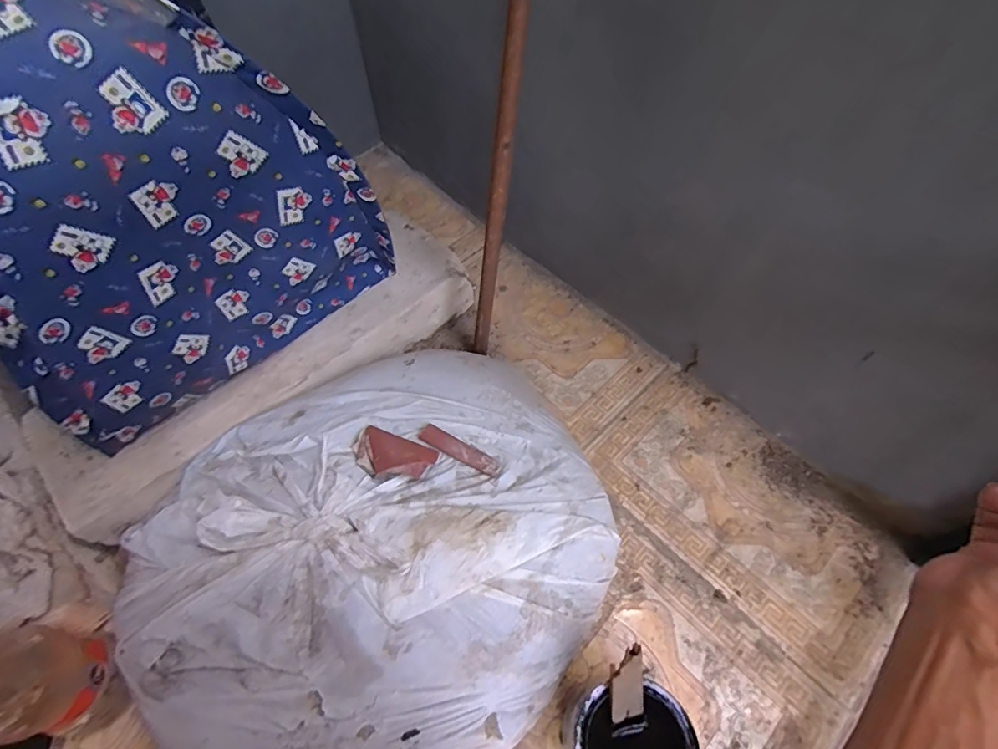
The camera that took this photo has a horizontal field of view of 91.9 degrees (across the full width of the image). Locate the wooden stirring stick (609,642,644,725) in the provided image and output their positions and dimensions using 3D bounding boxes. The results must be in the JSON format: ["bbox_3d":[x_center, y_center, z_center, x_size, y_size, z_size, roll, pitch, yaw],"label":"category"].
[{"bbox_3d":[0.113,0.276,0.426,0.032,0.083,0.007,-9,19,-8],"label":"wooden stirring stick"}]

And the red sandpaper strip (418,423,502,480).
[{"bbox_3d":[-0.045,0.088,0.562,0.101,0.008,0.024,24,62,16],"label":"red sandpaper strip"}]

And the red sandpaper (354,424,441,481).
[{"bbox_3d":[-0.123,0.092,0.554,0.094,0.017,0.050,15,59,11],"label":"red sandpaper"}]

